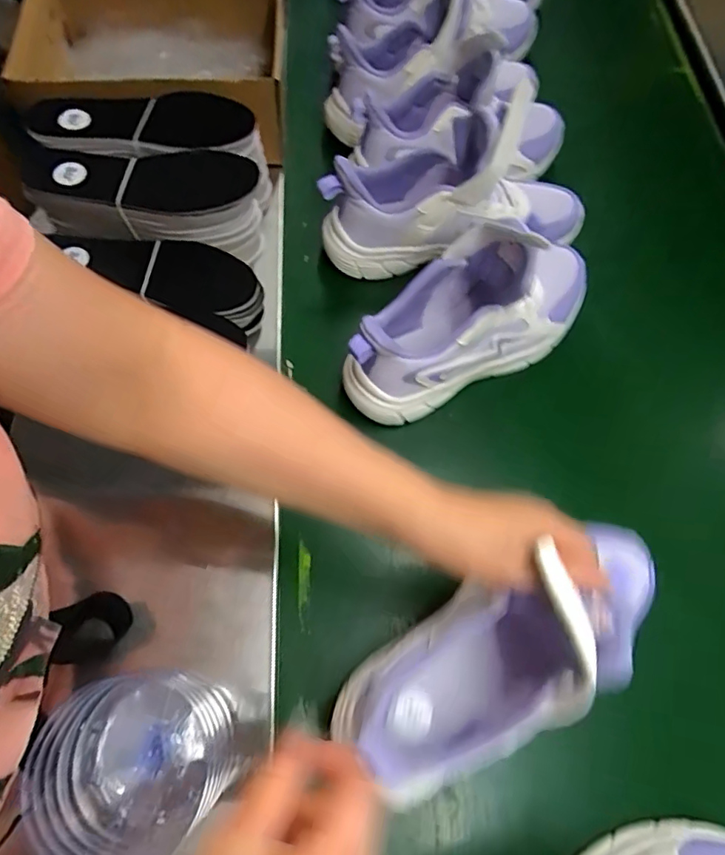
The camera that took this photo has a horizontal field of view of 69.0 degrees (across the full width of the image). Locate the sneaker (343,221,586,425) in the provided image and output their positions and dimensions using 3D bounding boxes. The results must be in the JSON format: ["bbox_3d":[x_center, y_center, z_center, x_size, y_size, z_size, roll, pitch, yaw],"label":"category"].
[{"bbox_3d":[0.105,-0.108,0.482,0.261,0.119,0.098,-26,71,-12],"label":"sneaker"}]

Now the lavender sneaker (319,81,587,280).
[{"bbox_3d":[0.098,-0.233,0.532,0.277,0.126,0.089,-3,68,-3],"label":"lavender sneaker"}]

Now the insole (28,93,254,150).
[{"bbox_3d":[-0.208,-0.294,0.508,0.198,0.020,0.072,5,68,0],"label":"insole"}]

